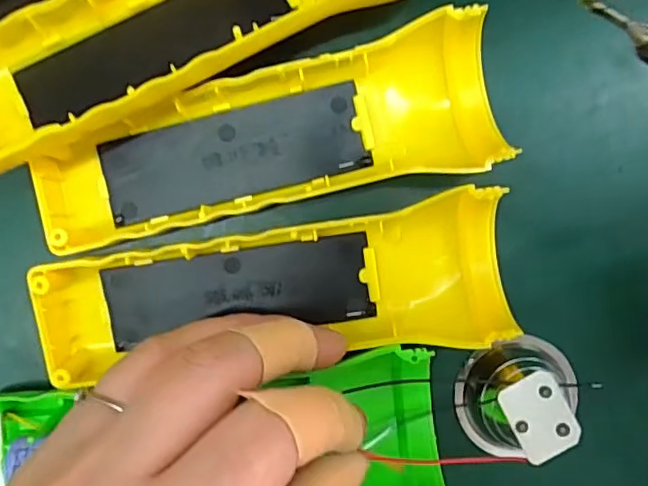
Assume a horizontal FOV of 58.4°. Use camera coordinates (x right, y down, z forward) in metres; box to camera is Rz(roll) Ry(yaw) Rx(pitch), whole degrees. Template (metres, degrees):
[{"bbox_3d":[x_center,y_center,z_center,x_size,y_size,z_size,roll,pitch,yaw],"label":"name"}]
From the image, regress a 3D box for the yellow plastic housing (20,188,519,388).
[{"bbox_3d":[-0.016,0.015,0.194,0.155,0.024,0.048,-5,91,-1],"label":"yellow plastic housing"}]

